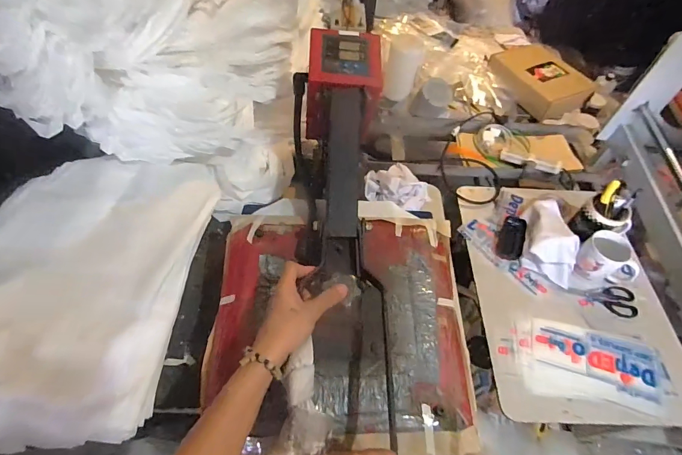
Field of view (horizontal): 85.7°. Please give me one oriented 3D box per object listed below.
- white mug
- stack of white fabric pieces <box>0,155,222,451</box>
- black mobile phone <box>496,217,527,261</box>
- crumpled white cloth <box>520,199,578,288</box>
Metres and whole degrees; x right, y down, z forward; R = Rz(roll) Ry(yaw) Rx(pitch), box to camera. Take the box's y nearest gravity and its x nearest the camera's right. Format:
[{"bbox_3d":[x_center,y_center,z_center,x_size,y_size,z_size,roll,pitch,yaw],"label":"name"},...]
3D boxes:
[{"bbox_3d":[0.580,0.069,0.797,0.125,0.101,0.075,9,55,2],"label":"white mug"},{"bbox_3d":[-0.471,0.069,0.636,0.391,0.121,0.529,10,55,3],"label":"stack of white fabric pieces"},{"bbox_3d":[0.398,0.025,0.858,0.055,0.008,0.108,15,71,26],"label":"black mobile phone"},{"bbox_3d":[0.473,0.019,0.831,0.101,0.082,0.199,11,55,4],"label":"crumpled white cloth"}]

